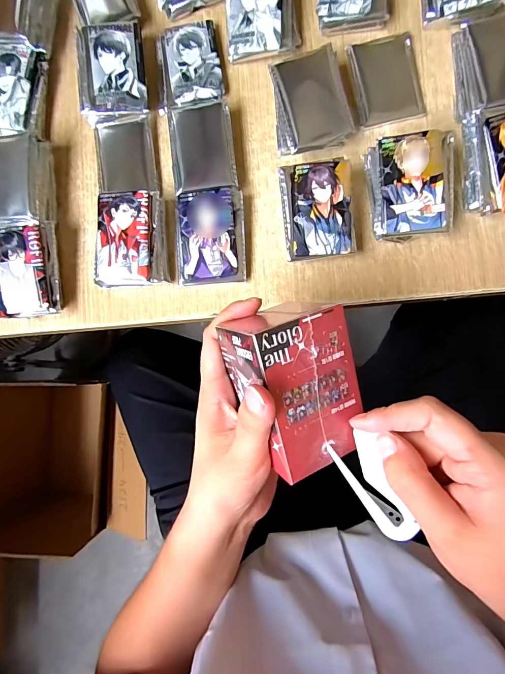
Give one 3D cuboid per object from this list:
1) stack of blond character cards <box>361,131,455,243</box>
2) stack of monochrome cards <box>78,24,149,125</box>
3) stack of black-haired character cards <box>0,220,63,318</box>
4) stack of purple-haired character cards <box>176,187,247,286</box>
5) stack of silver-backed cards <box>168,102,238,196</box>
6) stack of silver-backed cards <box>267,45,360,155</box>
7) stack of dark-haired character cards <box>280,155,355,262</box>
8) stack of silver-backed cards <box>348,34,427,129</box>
[{"bbox_3d":[0.146,-0.138,0.335,0.070,0.042,0.089,0,85,4],"label":"stack of blond character cards"},{"bbox_3d":[-0.144,-0.268,0.369,0.069,0.021,0.091,-4,84,4],"label":"stack of monochrome cards"},{"bbox_3d":[-0.223,-0.066,0.356,0.062,0.026,0.088,-4,84,4],"label":"stack of black-haired character cards"},{"bbox_3d":[-0.041,-0.099,0.357,0.065,0.020,0.091,-2,84,4],"label":"stack of purple-haired character cards"},{"bbox_3d":[-0.050,-0.190,0.364,0.063,0.013,0.090,-6,84,4],"label":"stack of silver-backed cards"},{"bbox_3d":[0.055,-0.226,0.350,0.069,0.027,0.091,-13,83,3],"label":"stack of silver-backed cards"},{"bbox_3d":[0.062,-0.118,0.347,0.064,0.030,0.088,-5,84,4],"label":"stack of dark-haired character cards"},{"bbox_3d":[0.135,-0.258,0.361,0.066,0.006,0.086,-10,84,4],"label":"stack of silver-backed cards"}]

